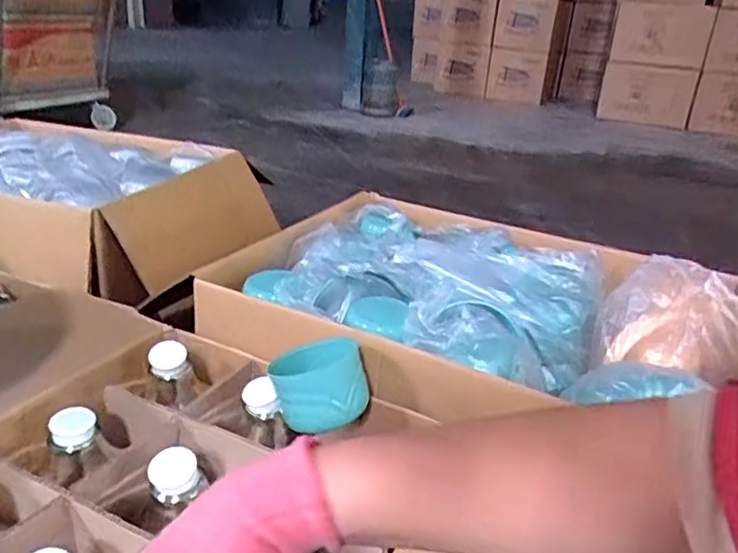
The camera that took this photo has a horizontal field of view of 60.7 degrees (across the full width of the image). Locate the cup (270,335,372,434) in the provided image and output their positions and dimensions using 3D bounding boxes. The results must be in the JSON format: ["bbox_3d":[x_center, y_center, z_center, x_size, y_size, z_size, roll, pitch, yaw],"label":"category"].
[{"bbox_3d":[-0.056,0.118,0.711,0.107,0.067,0.089,2,24,-5],"label":"cup"}]

